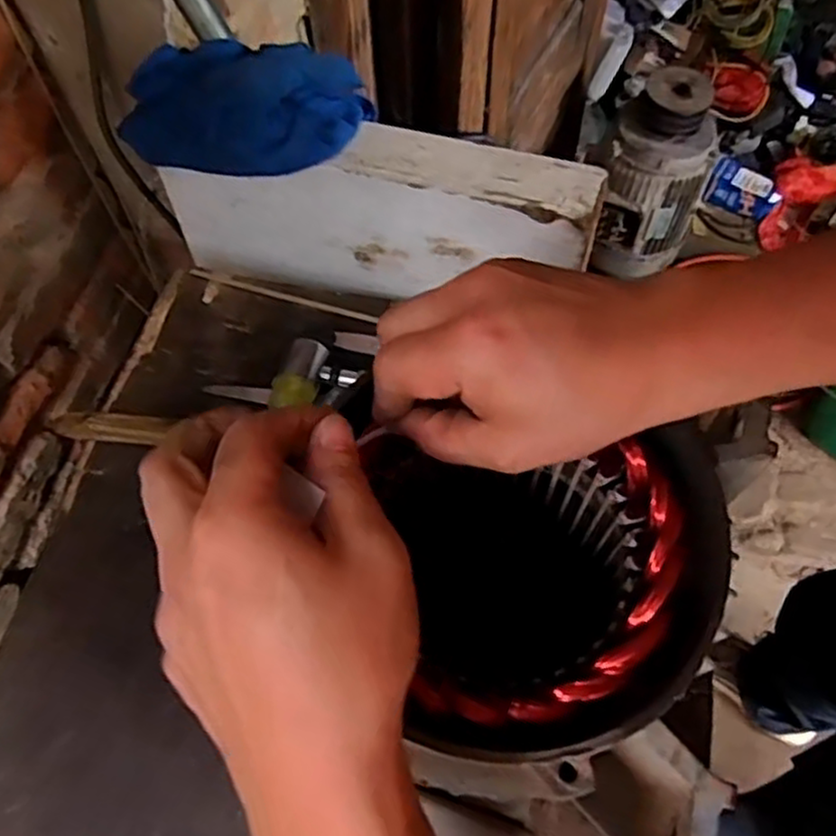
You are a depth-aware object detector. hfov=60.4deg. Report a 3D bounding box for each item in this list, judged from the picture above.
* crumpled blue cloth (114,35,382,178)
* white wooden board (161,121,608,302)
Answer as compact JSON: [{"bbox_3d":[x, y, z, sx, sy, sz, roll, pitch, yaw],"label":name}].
[{"bbox_3d":[-0.130,-0.247,0.552,0.172,0.065,0.114,7,62,6],"label":"crumpled blue cloth"},{"bbox_3d":[-0.033,-0.166,0.606,0.340,0.144,0.060,12,60,6],"label":"white wooden board"}]

